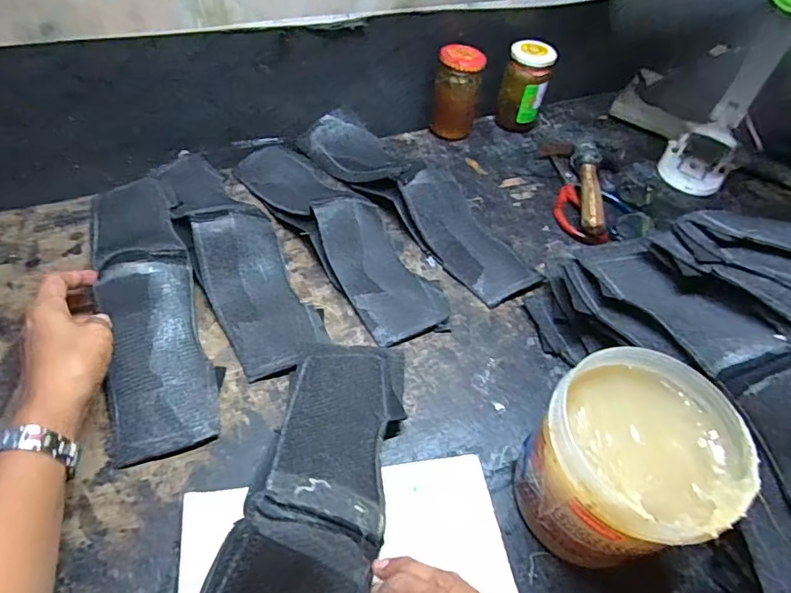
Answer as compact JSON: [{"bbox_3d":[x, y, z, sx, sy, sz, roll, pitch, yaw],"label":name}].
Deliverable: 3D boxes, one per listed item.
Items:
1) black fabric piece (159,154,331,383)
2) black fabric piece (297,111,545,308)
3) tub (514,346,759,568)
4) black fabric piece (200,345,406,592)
[{"bbox_3d":[-0.178,-0.066,0.522,0.093,0.053,0.342,-25,58,-24],"label":"black fabric piece"},{"bbox_3d":[0.024,-0.131,0.599,0.097,0.054,0.356,-34,62,-28],"label":"black fabric piece"},{"bbox_3d":[0.155,0.123,0.360,0.122,0.131,0.114,3,51,-4],"label":"tub"},{"bbox_3d":[-0.060,0.150,0.319,0.096,0.075,0.334,12,47,3],"label":"black fabric piece"}]

